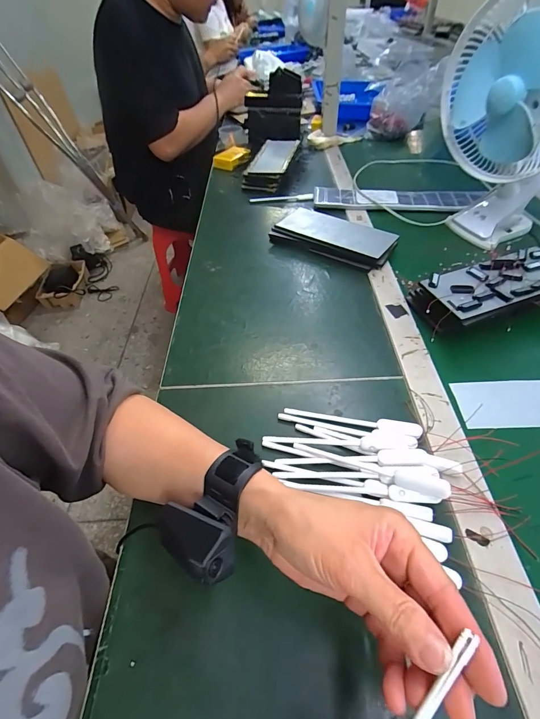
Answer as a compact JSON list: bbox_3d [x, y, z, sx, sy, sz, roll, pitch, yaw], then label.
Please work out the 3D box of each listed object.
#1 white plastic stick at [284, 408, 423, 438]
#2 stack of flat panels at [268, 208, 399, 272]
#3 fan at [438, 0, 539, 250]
[{"bbox_3d":[0.088,0.065,0.375,0.143,0.011,0.017,11,50,13],"label":"white plastic stick"},{"bbox_3d":[0.107,-0.215,0.610,0.216,0.038,0.085,26,55,24],"label":"stack of flat panels"},{"bbox_3d":[0.345,-0.345,0.516,0.191,0.300,0.125,20,53,20],"label":"fan"}]

